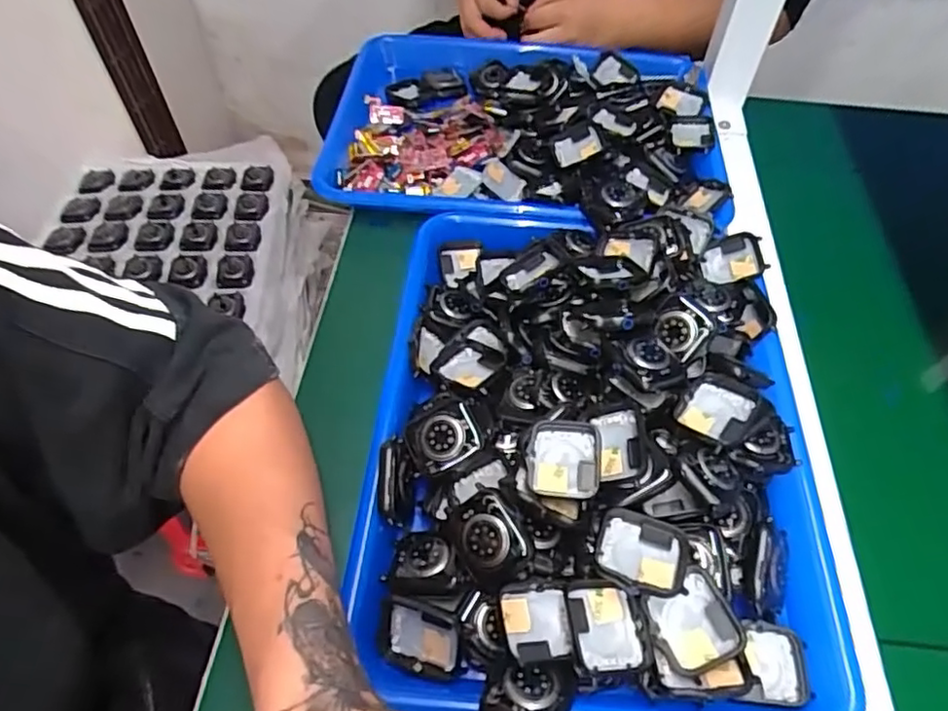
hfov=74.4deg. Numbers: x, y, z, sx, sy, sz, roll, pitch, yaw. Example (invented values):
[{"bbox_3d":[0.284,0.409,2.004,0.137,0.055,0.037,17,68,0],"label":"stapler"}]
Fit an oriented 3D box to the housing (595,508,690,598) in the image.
[{"bbox_3d":[0.083,0.098,0.306,0.044,0.013,0.038,18,56,12],"label":"housing"}]

